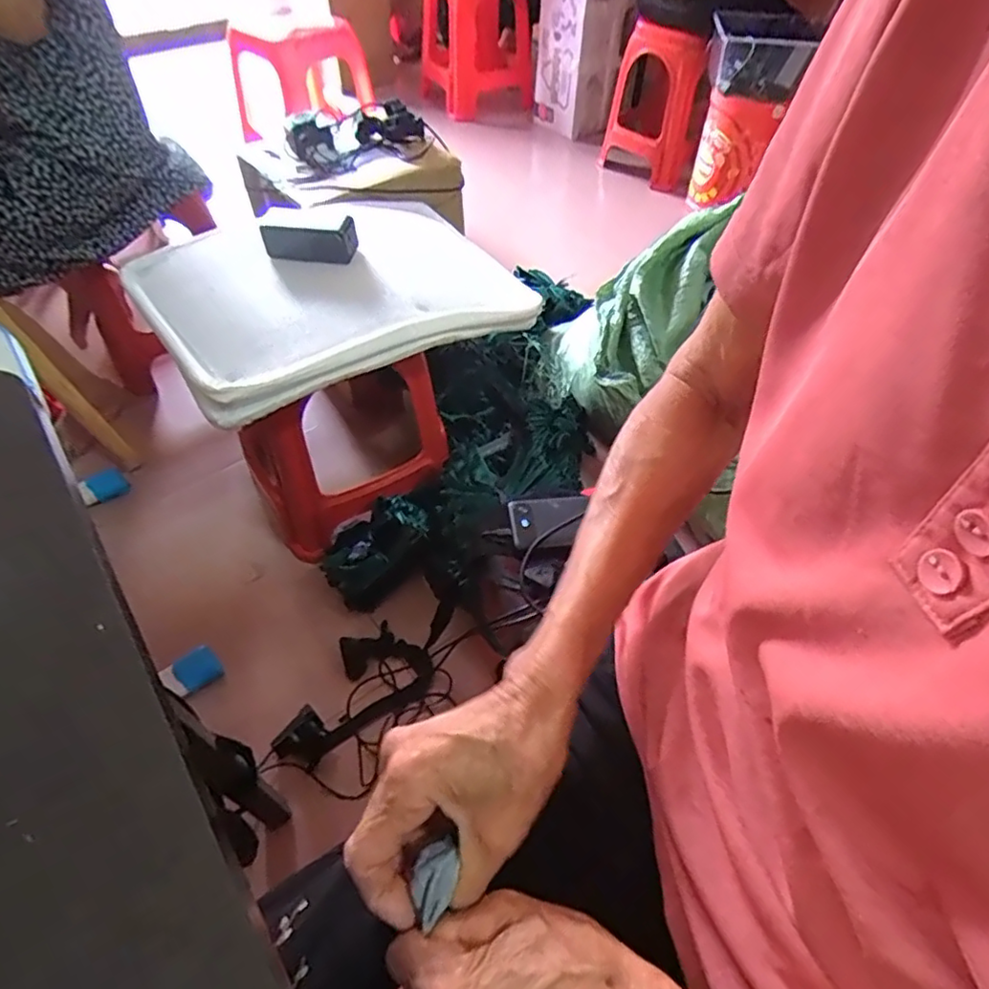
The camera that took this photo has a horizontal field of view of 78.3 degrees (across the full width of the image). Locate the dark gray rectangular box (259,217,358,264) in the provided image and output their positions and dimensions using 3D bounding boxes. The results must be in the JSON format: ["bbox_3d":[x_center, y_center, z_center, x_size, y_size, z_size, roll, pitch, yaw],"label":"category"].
[{"bbox_3d":[-0.274,-0.380,0.906,0.135,0.055,0.060,-6,50,-6],"label":"dark gray rectangular box"}]

